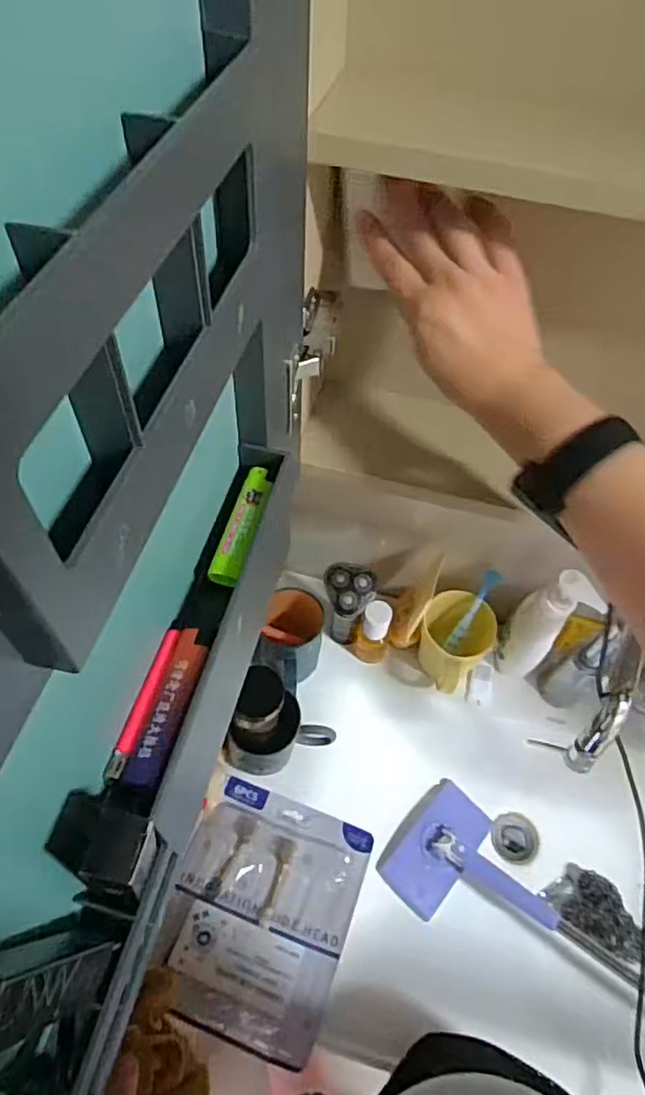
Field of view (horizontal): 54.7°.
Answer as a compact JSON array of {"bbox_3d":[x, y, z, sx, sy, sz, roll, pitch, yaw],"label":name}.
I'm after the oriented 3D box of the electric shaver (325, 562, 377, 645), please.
[{"bbox_3d":[0.030,0.081,0.754,0.059,0.140,0.052,7,55,1],"label":"electric shaver"}]

